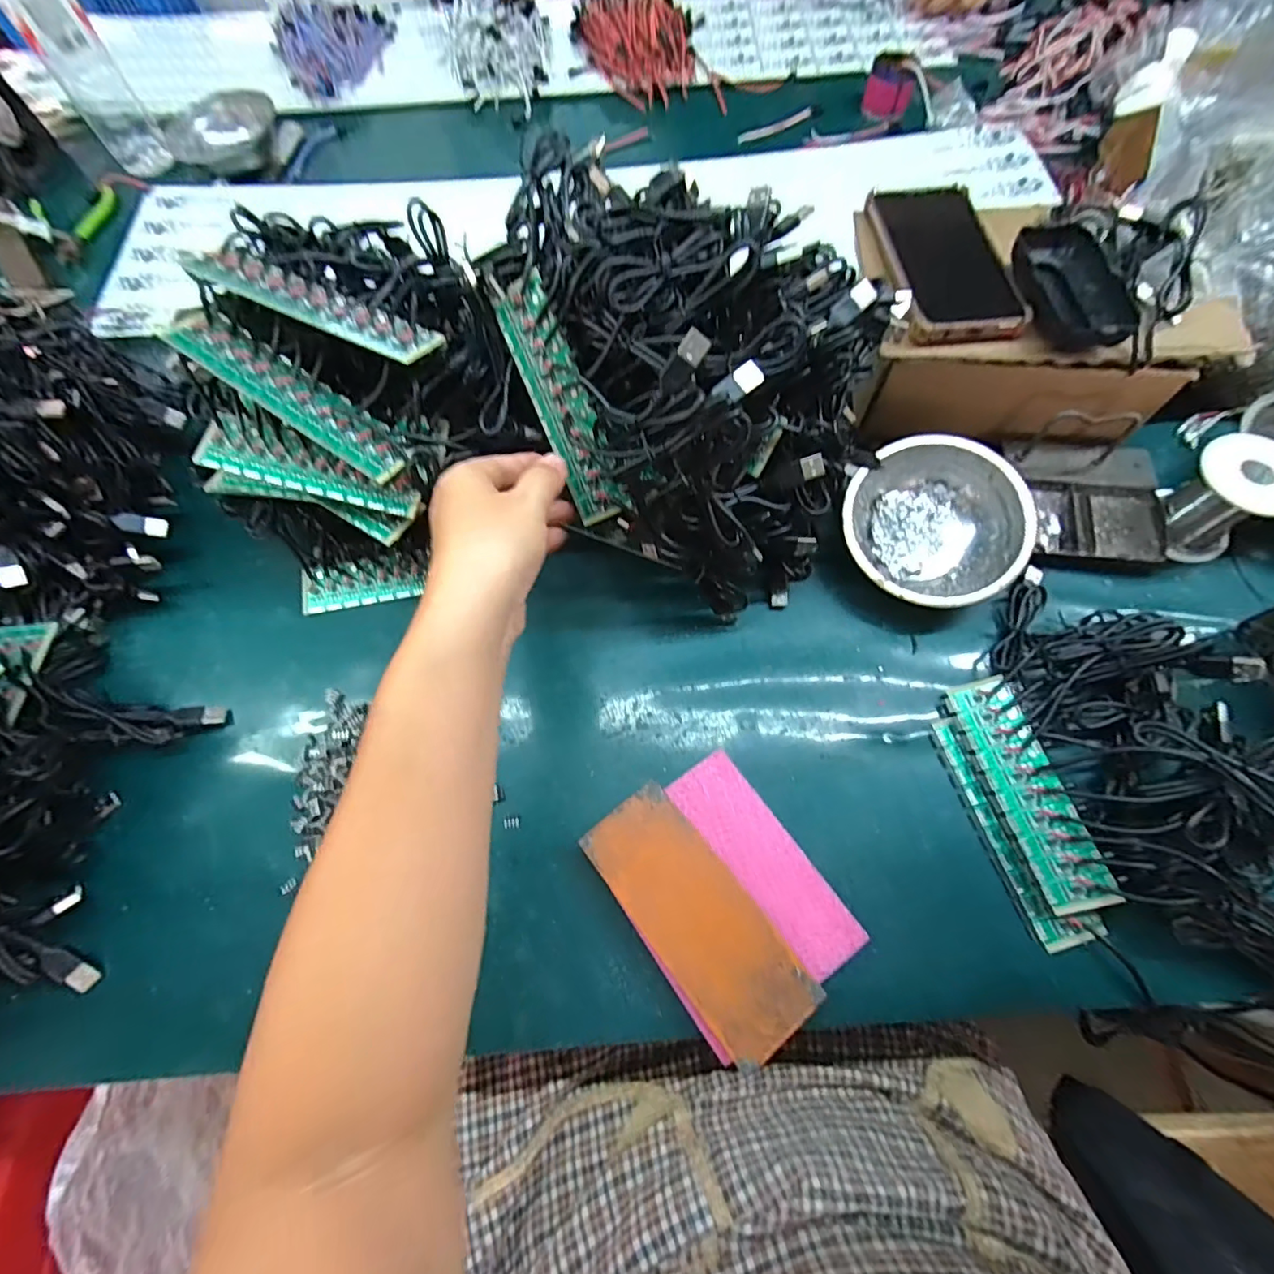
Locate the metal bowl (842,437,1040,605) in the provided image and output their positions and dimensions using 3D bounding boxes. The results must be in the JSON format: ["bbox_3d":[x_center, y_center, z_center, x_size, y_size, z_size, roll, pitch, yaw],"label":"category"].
[{"bbox_3d":[0.215,-0.080,0.410,0.118,0.055,0.125,-1,67,2],"label":"metal bowl"}]

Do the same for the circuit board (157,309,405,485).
[{"bbox_3d":[-0.204,-0.144,0.329,0.142,0.011,0.037,34,72,-7],"label":"circuit board"}]

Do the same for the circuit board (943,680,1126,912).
[{"bbox_3d":[0.246,0.094,0.351,0.040,0.005,0.141,-19,63,12],"label":"circuit board"}]

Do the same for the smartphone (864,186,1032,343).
[{"bbox_3d":[0.230,-0.286,0.416,0.081,0.012,0.160,-4,67,1],"label":"smartphone"}]

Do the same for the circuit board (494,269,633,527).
[{"bbox_3d":[-0.045,-0.140,0.340,0.040,0.006,0.140,-15,105,33],"label":"circuit board"}]

